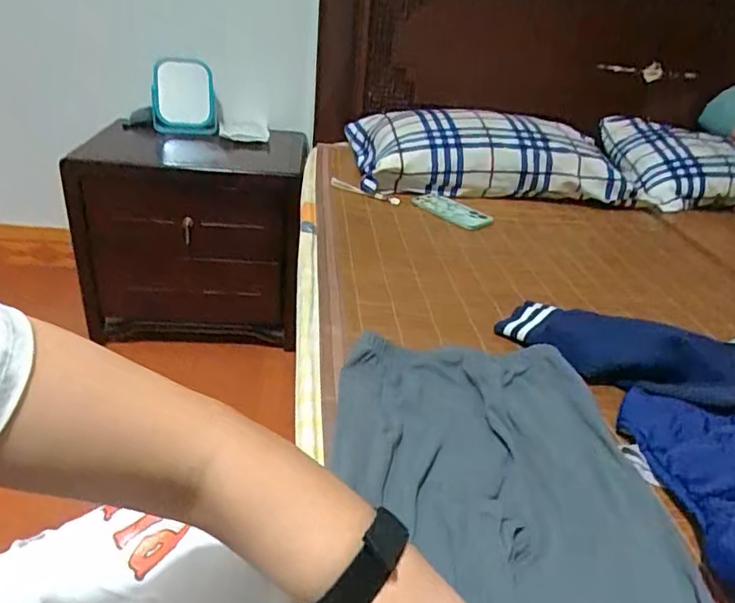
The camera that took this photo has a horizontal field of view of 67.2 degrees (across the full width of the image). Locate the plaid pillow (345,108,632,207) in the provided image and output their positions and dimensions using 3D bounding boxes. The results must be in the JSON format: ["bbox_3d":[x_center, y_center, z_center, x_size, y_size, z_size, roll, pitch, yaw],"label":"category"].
[{"bbox_3d":[0.267,-0.342,1.267,0.576,0.160,0.306,1,30,-10],"label":"plaid pillow"}]

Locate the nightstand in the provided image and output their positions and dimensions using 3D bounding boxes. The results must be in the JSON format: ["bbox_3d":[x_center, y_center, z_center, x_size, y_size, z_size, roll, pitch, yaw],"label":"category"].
[{"bbox_3d":[-0.441,-0.183,1.414,0.514,0.432,0.400,2,30,-7],"label":"nightstand"}]

